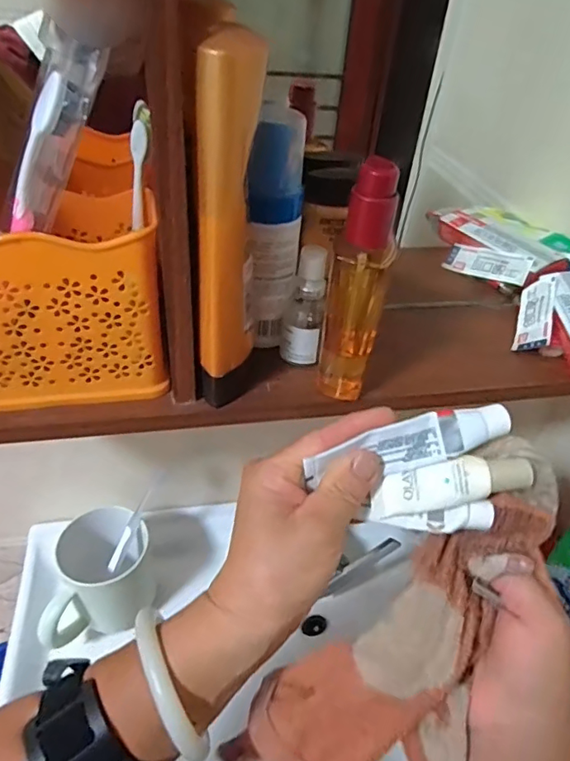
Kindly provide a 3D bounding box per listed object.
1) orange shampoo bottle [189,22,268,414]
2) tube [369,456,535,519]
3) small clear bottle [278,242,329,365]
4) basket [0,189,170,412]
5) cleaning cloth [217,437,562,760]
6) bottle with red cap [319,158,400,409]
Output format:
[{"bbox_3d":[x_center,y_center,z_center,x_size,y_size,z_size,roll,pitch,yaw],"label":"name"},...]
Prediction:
[{"bbox_3d":[-0.033,-0.074,0.297,0.034,0.202,0.034,3,41,-3],"label":"orange shampoo bottle"},{"bbox_3d":[0.089,0.055,0.286,0.088,0.016,0.022,-12,86,2],"label":"tube"},{"bbox_3d":[0.014,-0.052,0.376,0.027,0.082,0.029,6,41,0],"label":"small clear bottle"},{"bbox_3d":[-0.144,-0.053,0.329,0.129,0.122,0.079,-4,42,-11],"label":"basket"},{"bbox_3d":[0.079,0.133,0.286,0.087,0.069,0.215,36,80,30],"label":"cleaning cloth"},{"bbox_3d":[0.045,-0.052,0.330,0.033,0.156,0.029,15,42,11],"label":"bottle with red cap"}]

